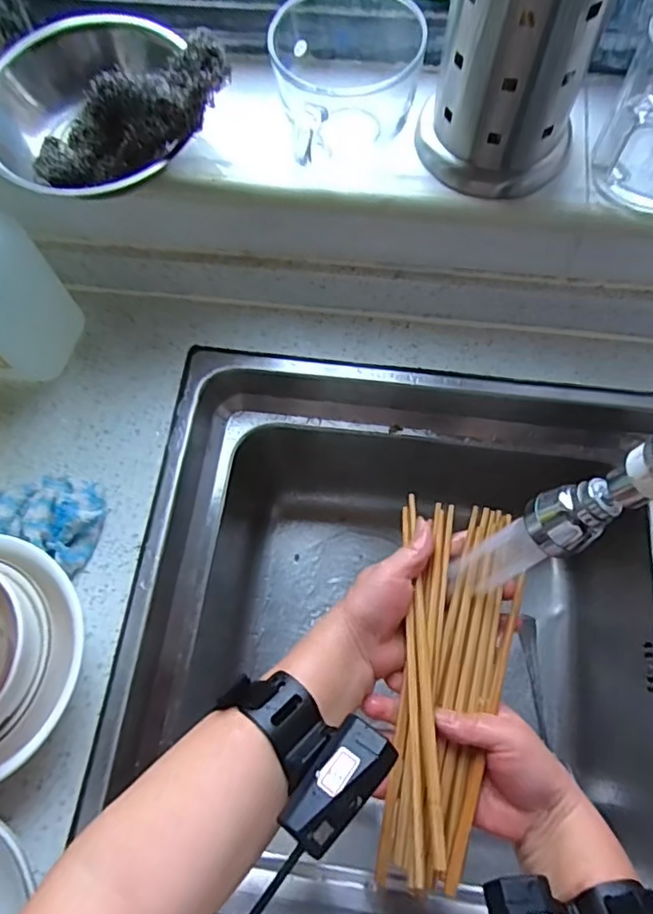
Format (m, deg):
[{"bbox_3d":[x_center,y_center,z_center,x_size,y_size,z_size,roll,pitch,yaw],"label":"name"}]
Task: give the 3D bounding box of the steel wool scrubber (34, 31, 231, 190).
[{"bbox_3d":[-0.142,-0.241,0.413,0.168,0.049,0.056,-9,66,30],"label":"steel wool scrubber"}]

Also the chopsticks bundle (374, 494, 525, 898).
[{"bbox_3d":[0.080,0.148,0.394,0.087,0.033,0.240,13,69,6],"label":"chopsticks bundle"}]

